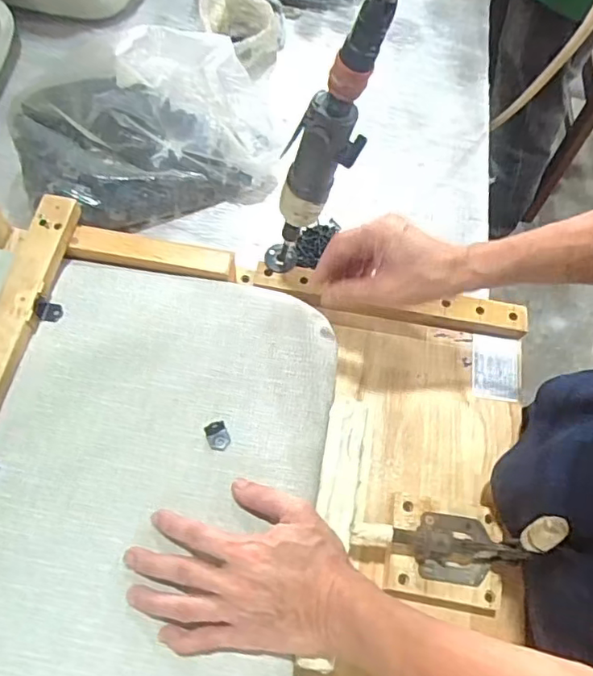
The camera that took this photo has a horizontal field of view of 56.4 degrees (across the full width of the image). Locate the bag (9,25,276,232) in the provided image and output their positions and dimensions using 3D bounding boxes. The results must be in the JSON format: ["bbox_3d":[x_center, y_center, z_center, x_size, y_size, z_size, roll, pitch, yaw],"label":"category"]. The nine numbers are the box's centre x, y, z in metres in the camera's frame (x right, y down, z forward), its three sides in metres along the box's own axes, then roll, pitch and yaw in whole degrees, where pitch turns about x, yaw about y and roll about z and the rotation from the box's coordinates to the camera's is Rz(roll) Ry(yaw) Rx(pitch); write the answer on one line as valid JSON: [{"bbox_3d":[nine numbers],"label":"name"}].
[{"bbox_3d":[-0.171,-0.238,0.625,0.287,0.137,0.156,-17,67,-11],"label":"bag"}]

